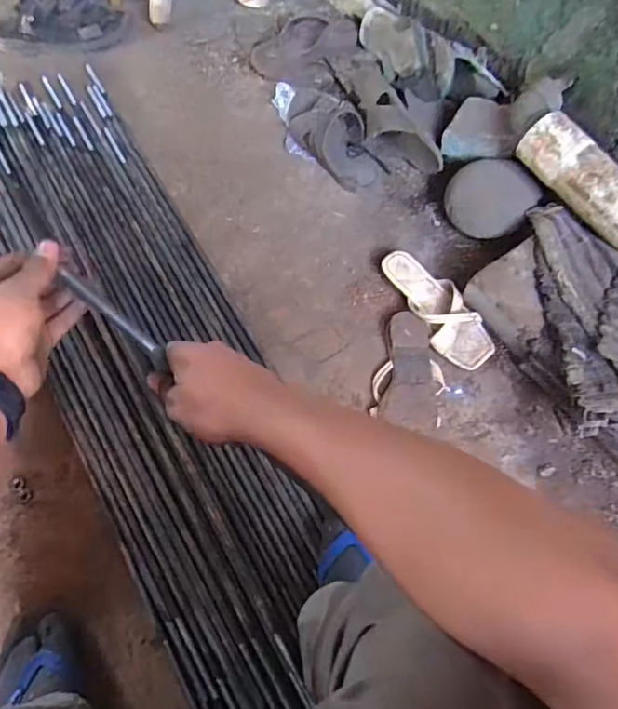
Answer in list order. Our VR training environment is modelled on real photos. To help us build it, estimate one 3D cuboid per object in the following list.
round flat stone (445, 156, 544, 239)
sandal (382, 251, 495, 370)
[{"bbox_3d":[0.329,-0.290,0.951,0.152,0.028,0.147,-2,81,13],"label":"round flat stone"},{"bbox_3d":[0.216,-0.081,0.883,0.091,0.041,0.237,-23,68,-13],"label":"sandal"}]

